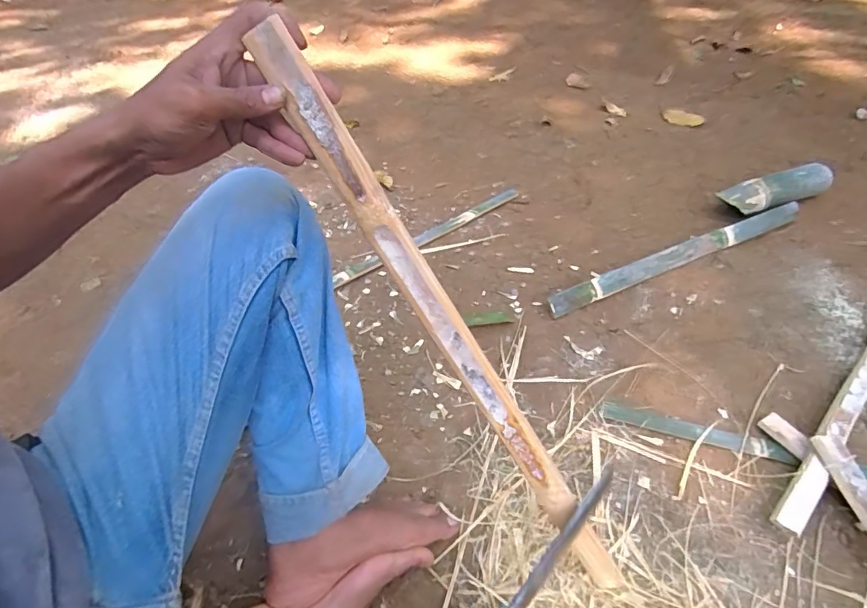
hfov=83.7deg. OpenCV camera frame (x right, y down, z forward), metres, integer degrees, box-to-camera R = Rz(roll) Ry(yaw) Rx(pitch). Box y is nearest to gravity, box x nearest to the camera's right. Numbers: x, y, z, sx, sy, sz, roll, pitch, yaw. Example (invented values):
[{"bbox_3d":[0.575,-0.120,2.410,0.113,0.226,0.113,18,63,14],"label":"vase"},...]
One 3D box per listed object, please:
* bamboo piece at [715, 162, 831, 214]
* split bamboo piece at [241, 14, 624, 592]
[{"bbox_3d":[0.795,-0.259,1.118,0.288,0.075,0.074,-15,46,-9],"label":"bamboo piece"},{"bbox_3d":[0.041,0.065,0.462,0.029,0.654,0.027,-7,32,50],"label":"split bamboo piece"}]

